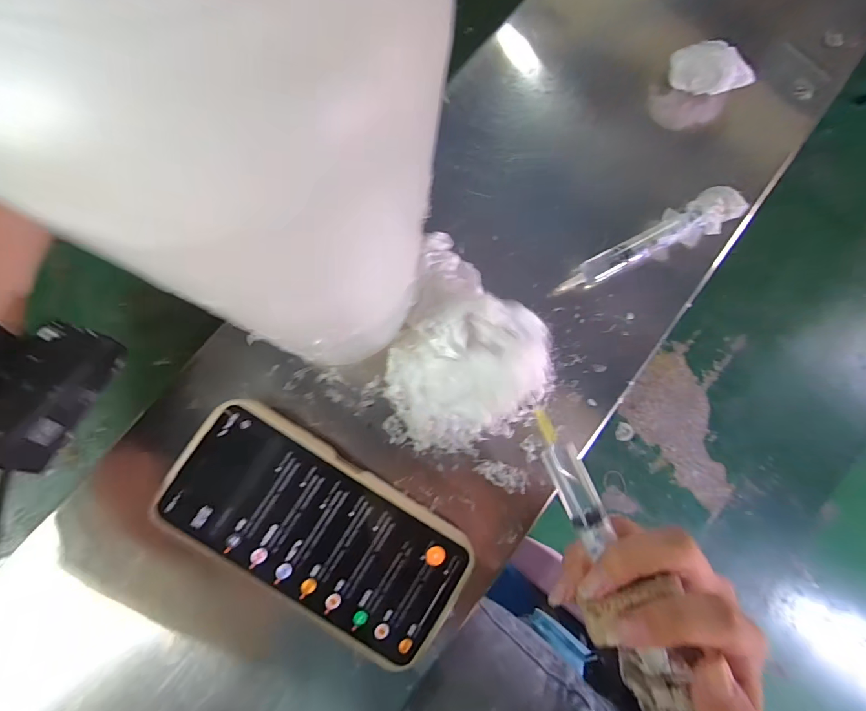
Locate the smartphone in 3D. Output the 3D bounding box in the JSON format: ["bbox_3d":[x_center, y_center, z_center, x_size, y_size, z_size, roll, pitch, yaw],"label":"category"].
[{"bbox_3d":[-0.064,0.100,0.231,0.170,0.006,0.081,34,81,-3],"label":"smartphone"}]

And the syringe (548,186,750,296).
[{"bbox_3d":[0.147,-0.074,0.278,0.134,0.029,0.027,-29,87,-7],"label":"syringe"}]

